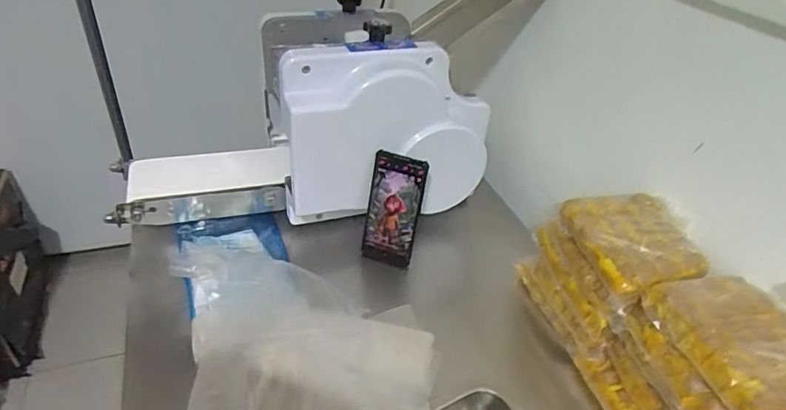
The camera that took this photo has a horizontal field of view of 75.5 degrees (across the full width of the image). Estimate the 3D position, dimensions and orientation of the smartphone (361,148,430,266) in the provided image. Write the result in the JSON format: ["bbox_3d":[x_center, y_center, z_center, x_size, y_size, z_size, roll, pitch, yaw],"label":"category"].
[{"bbox_3d":[0.001,0.011,0.733,0.074,0.174,0.013,16,26,11],"label":"smartphone"}]

